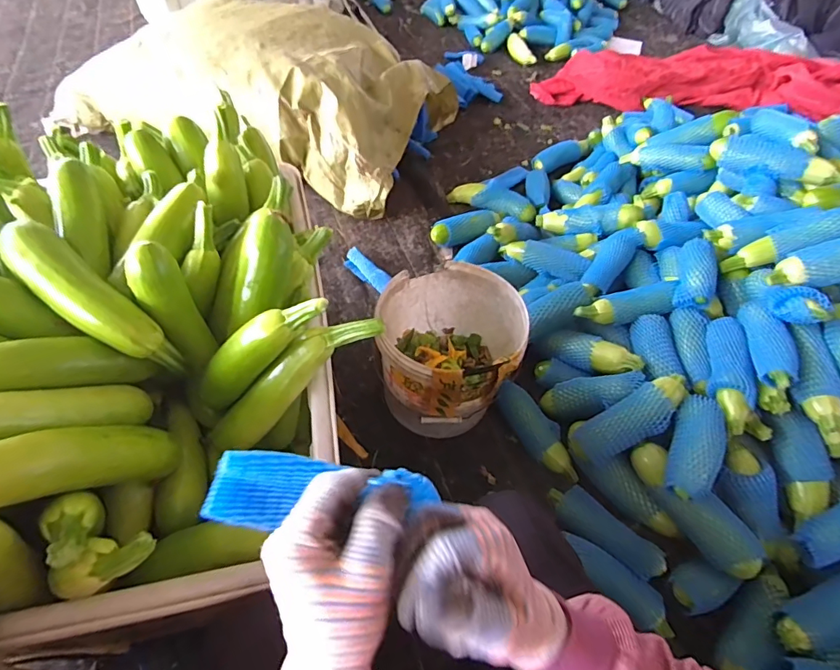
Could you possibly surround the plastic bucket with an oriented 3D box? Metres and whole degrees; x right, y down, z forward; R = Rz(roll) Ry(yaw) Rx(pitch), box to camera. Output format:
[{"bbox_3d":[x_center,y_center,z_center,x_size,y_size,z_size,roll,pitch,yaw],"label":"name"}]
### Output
[{"bbox_3d":[0.055,0.041,0.890,0.246,0.240,0.251,1,52,-2],"label":"plastic bucket"}]

